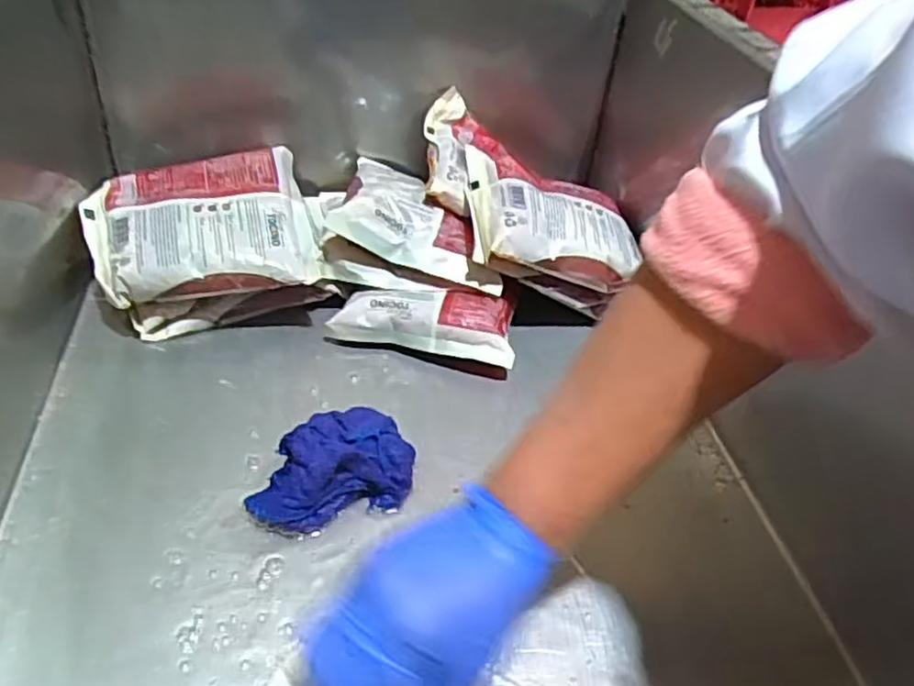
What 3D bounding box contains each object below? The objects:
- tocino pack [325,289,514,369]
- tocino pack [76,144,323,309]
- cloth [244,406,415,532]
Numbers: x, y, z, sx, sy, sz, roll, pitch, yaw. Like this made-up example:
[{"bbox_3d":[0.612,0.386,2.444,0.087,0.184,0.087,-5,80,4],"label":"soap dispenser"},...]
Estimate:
[{"bbox_3d":[-0.027,-0.012,0.563,0.139,0.042,0.052,6,39,-1],"label":"tocino pack"},{"bbox_3d":[-0.198,-0.095,0.557,0.162,0.027,0.135,-11,60,-18],"label":"tocino pack"},{"bbox_3d":[-0.079,0.075,0.447,0.104,0.045,0.060,-10,42,-19],"label":"cloth"}]

